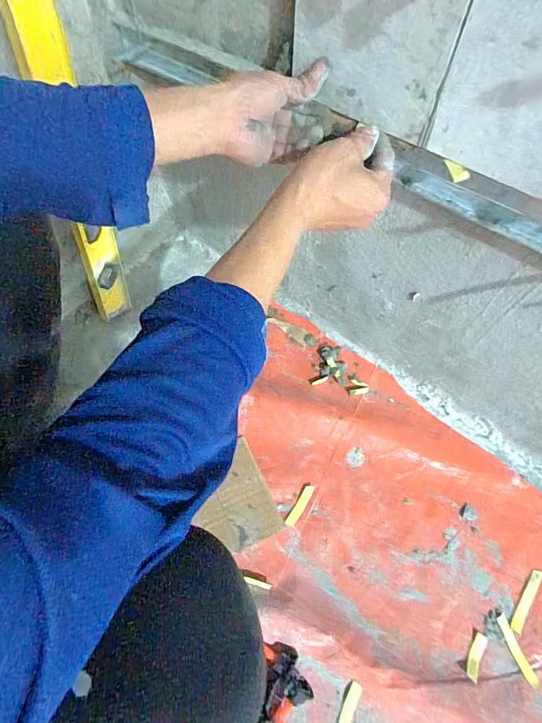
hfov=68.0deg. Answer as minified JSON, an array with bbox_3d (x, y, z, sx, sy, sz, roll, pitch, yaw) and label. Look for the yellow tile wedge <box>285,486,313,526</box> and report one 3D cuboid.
[{"bbox_3d":[0.041,0.201,0.563,0.014,0.007,0.063,27,64,14],"label":"yellow tile wedge"}]

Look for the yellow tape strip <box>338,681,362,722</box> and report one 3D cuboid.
[{"bbox_3d":[0.086,0.397,0.452,0.013,0.007,0.062,22,63,12],"label":"yellow tape strip"}]

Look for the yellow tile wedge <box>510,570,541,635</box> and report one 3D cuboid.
[{"bbox_3d":[0.320,0.298,0.501,0.012,0.004,0.083,37,66,17],"label":"yellow tile wedge"}]

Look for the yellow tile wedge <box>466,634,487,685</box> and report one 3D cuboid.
[{"bbox_3d":[0.240,0.346,0.471,0.014,0.008,0.049,29,63,13],"label":"yellow tile wedge"}]

